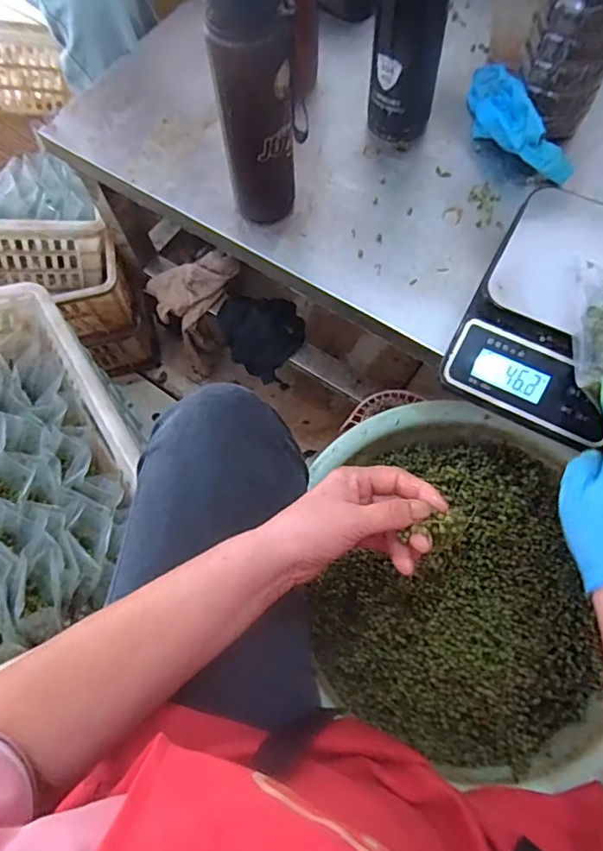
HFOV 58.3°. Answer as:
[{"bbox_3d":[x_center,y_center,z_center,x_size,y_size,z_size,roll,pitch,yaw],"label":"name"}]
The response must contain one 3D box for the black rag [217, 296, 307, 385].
[{"bbox_3d":[-0.060,-0.140,0.800,0.122,0.050,0.122,45,108,4],"label":"black rag"}]

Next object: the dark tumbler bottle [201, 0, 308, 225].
[{"bbox_3d":[-0.034,-0.278,0.459,0.073,0.231,0.061,-8,69,-1],"label":"dark tumbler bottle"}]

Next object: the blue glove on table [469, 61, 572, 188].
[{"bbox_3d":[0.218,-0.325,0.567,0.050,0.054,0.173,-23,70,-6],"label":"blue glove on table"}]

